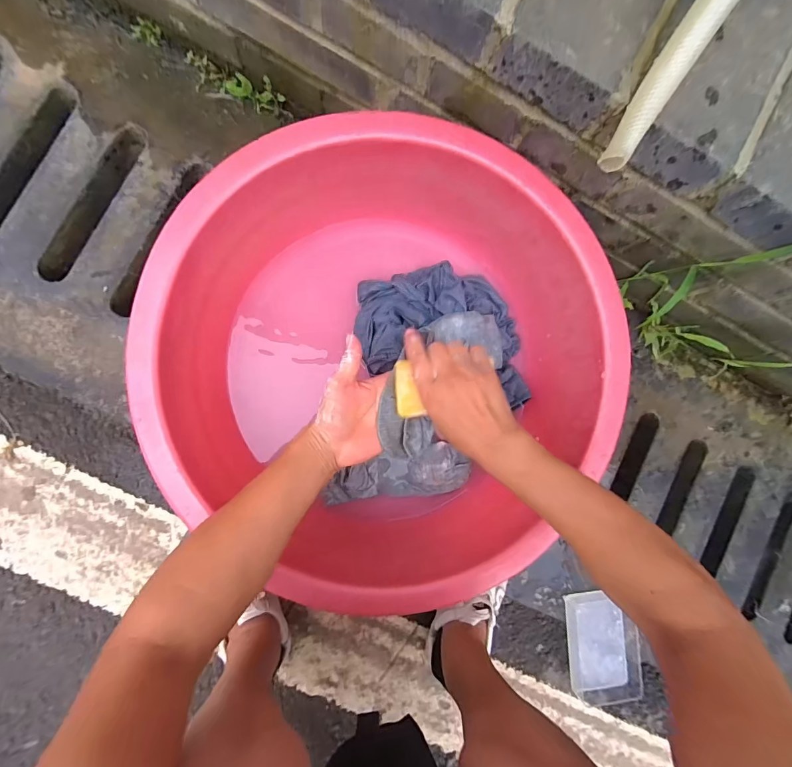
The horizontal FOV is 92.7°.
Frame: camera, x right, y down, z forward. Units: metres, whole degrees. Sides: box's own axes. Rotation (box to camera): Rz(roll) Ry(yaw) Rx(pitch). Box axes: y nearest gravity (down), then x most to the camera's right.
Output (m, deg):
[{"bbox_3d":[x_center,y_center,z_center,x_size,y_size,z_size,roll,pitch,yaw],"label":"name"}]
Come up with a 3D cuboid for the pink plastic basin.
[{"bbox_3d":[-0.004,-0.028,0.481,0.513,0.157,0.513,0,89,-6],"label":"pink plastic basin"}]

